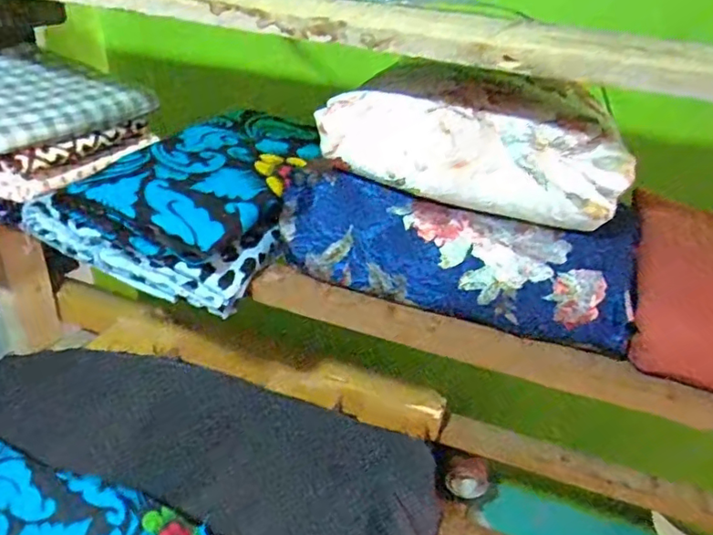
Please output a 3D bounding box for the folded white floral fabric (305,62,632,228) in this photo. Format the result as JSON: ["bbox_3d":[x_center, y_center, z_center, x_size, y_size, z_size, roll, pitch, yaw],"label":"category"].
[{"bbox_3d":[0.103,-0.117,0.488,0.233,0.087,0.153,13,31,14],"label":"folded white floral fabric"}]

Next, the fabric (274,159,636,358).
[{"bbox_3d":[0.078,-0.015,0.479,0.287,0.082,0.076,14,31,15],"label":"fabric"}]

